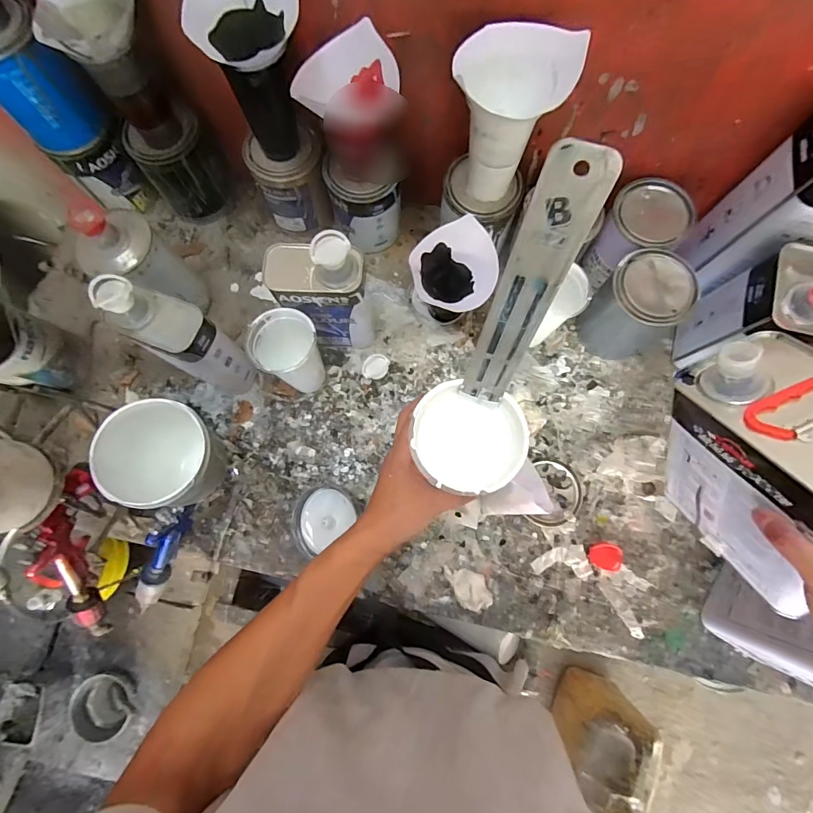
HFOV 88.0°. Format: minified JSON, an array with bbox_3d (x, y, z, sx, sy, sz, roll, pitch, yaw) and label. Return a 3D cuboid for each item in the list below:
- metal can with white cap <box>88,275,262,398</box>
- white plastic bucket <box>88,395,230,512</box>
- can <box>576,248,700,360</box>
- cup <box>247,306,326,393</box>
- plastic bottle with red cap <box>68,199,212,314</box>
[{"bbox_3d":[-0.287,-0.084,0.556,0.113,0.218,0.073,33,80,6],"label":"metal can with white cap"},{"bbox_3d":[-0.234,0.051,0.428,0.095,0.111,0.094,0,78,0],"label":"white plastic bucket"},{"bbox_3d":[0.321,-0.139,0.594,0.099,0.137,0.106,0,78,0],"label":"can"},{"bbox_3d":[-0.161,-0.075,0.589,0.077,0.139,0.081,0,78,0],"label":"cup"},{"bbox_3d":[-0.362,-0.189,0.586,0.082,0.211,0.098,33,80,6],"label":"plastic bottle with red cap"}]

